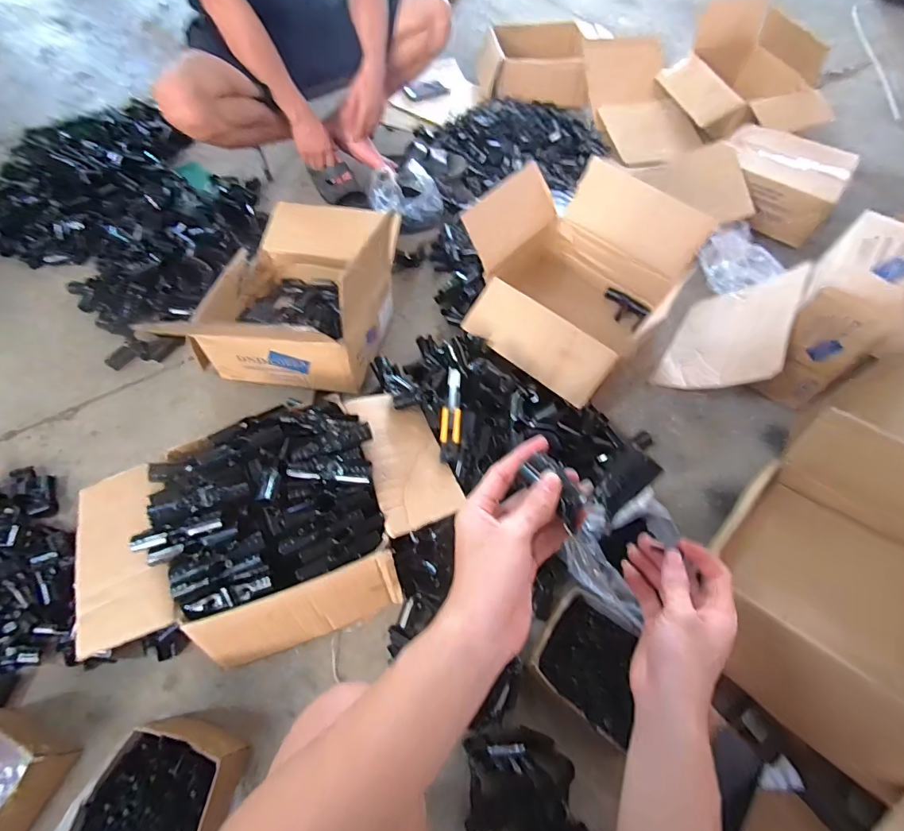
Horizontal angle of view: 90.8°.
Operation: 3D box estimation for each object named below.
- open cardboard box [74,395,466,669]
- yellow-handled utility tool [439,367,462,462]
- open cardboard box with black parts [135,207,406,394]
[{"bbox_3d":[-0.278,0.171,0.726,0.558,0.173,0.342,-16,62,-11],"label":"open cardboard box"},{"bbox_3d":[0.000,-0.007,0.814,0.037,0.014,0.191,4,60,0],"label":"yellow-handled utility tool"},{"bbox_3d":[-0.312,-0.310,0.963,0.351,0.233,0.469,11,61,4],"label":"open cardboard box with black parts"}]

